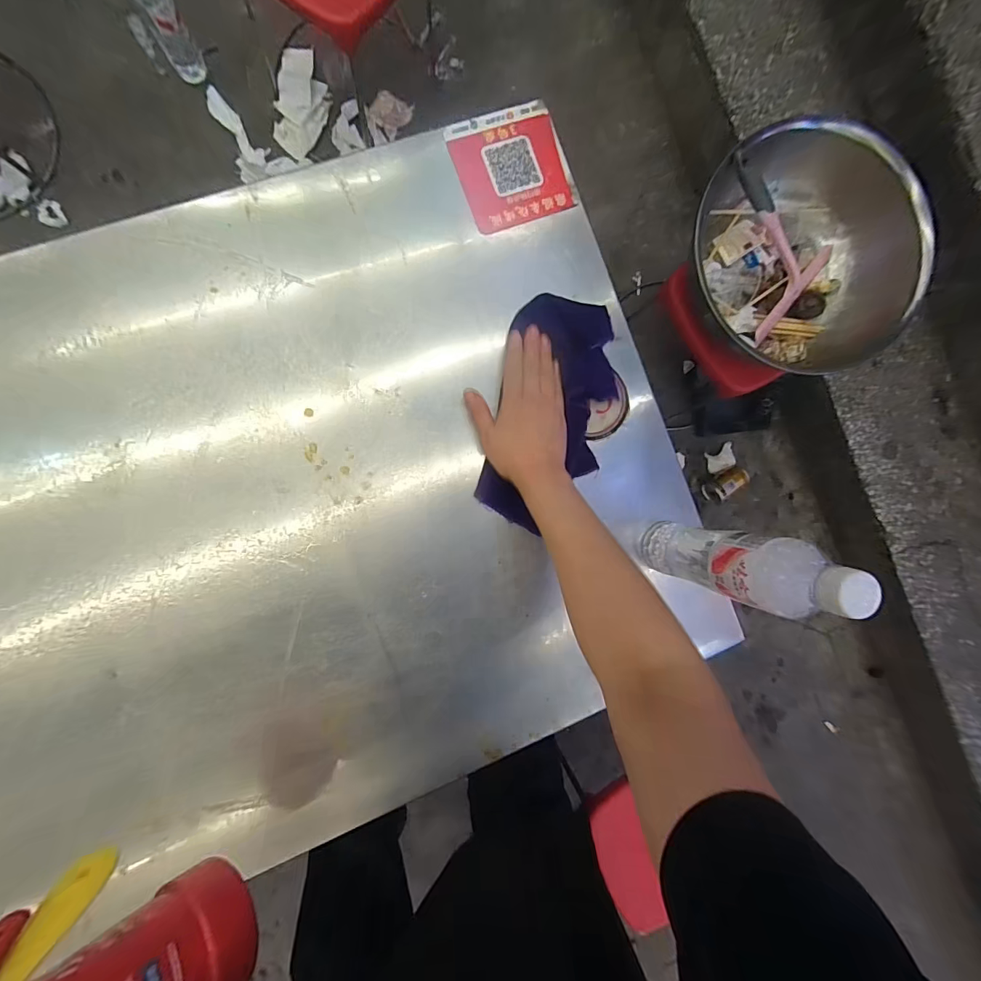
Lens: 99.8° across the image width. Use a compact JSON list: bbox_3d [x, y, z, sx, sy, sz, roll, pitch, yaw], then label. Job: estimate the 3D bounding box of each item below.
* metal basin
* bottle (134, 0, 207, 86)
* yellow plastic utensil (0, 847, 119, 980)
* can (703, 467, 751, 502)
[{"bbox_3d":[0.504,-0.392,0.672,0.358,0.161,0.327,0,90,-8],"label":"metal basin"},{"bbox_3d":[-0.635,-0.917,0.784,0.073,0.197,0.083,-29,94,-7],"label":"bottle"},{"bbox_3d":[-0.281,0.287,0.246,0.030,0.115,0.013,11,117,-7],"label":"yellow plastic utensil"},{"bbox_3d":[0.576,-0.017,1.001,0.109,0.064,0.054,-38,95,-6],"label":"can"}]

